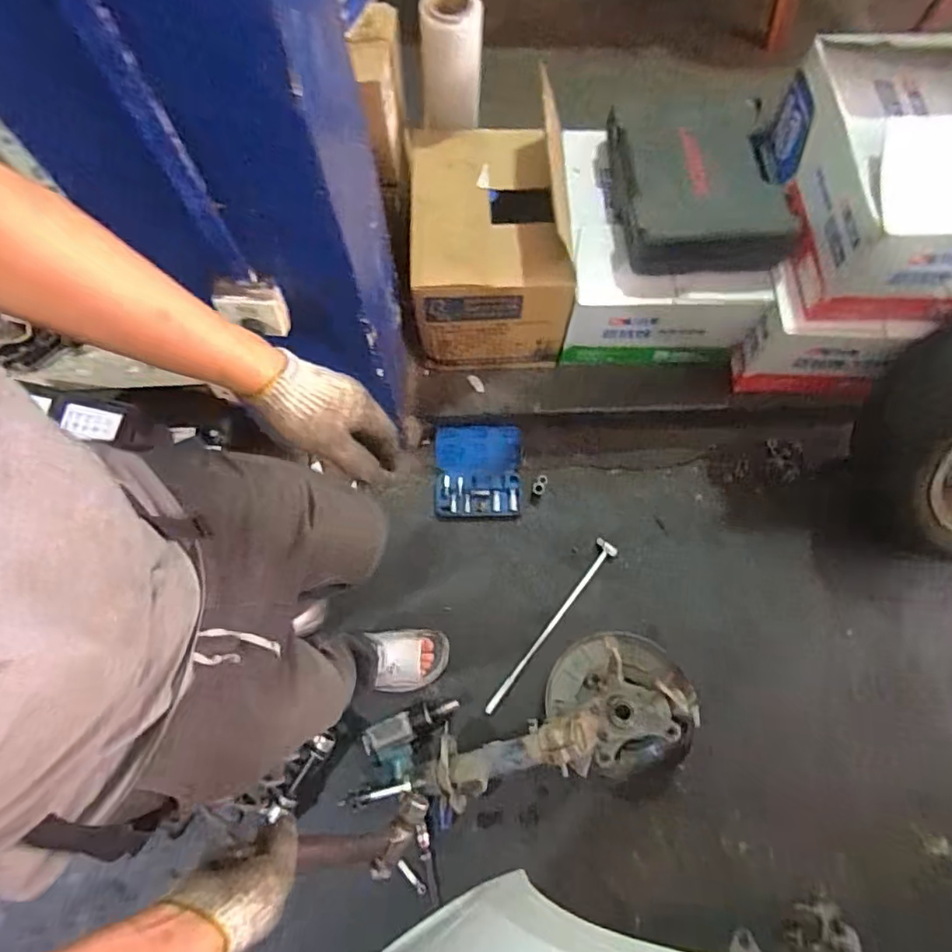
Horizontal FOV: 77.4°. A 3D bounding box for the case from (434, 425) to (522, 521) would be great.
[{"bbox_3d":[0.004,-0.006,1.461,0.208,0.098,0.207,1,71,1],"label":"case"}]

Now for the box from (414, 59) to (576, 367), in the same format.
[{"bbox_3d":[0.027,-0.506,1.325,0.309,0.355,0.427,-2,71,0],"label":"box"}]

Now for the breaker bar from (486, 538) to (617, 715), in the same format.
[{"bbox_3d":[0.180,0.346,1.375,0.047,0.023,0.479,35,75,12],"label":"breaker bar"}]

